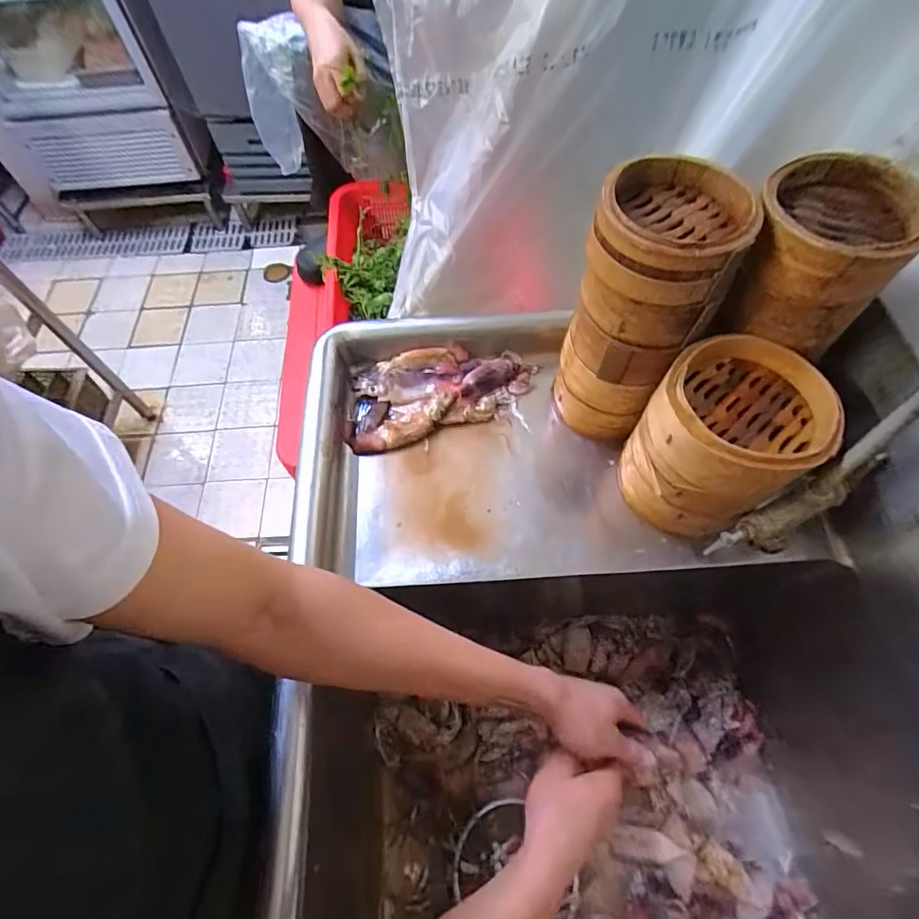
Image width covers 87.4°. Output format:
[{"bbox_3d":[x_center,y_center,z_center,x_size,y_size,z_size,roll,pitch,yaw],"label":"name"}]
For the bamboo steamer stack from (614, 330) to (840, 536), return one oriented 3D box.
[{"bbox_3d":[0.285,-0.013,0.542,0.151,0.178,0.150,-35,67,-16],"label":"bamboo steamer stack"}]

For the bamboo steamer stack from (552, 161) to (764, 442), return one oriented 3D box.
[{"bbox_3d":[0.200,-0.164,0.556,0.127,0.285,0.136,19,64,11],"label":"bamboo steamer stack"}]

